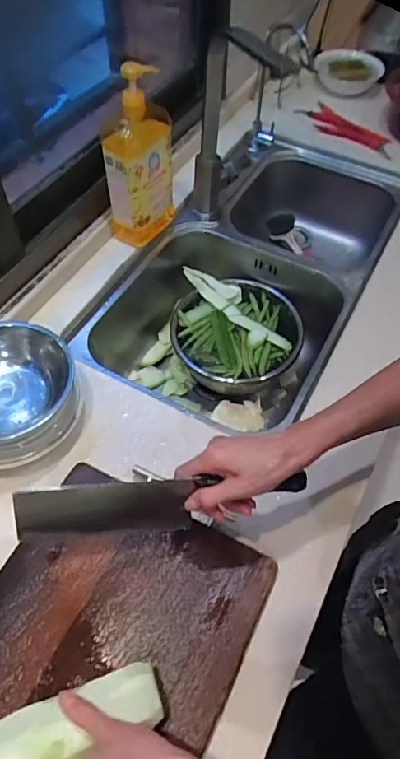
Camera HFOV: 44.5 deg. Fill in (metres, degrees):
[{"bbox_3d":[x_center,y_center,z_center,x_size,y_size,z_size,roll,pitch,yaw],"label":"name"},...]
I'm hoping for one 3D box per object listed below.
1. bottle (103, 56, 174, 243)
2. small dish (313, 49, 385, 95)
[{"bbox_3d":[-0.099,-0.370,0.833,0.067,0.286,0.124,35,62,20],"label":"bottle"},{"bbox_3d":[0.389,-0.814,1.281,0.222,0.018,0.119,-24,91,-21],"label":"small dish"}]

